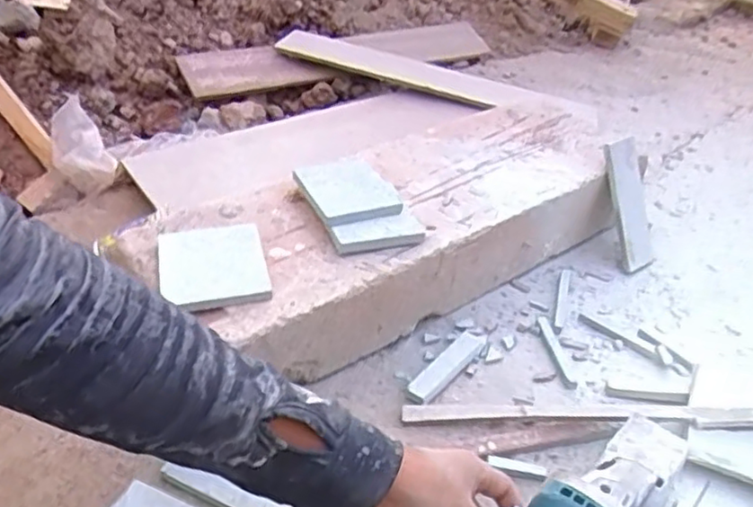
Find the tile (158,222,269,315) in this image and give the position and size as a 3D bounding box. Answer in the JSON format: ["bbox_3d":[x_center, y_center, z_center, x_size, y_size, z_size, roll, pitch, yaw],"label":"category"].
[{"bbox_3d":[-0.146,0.011,0.591,0.089,0.016,0.094,-8,39,-16],"label":"tile"}]

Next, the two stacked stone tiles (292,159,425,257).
[{"bbox_3d":[-0.018,-0.051,0.667,0.090,0.015,0.139,-13,46,-27],"label":"two stacked stone tiles"}]

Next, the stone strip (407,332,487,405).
[{"bbox_3d":[0.069,0.109,0.641,0.026,0.012,0.115,27,42,27],"label":"stone strip"}]

